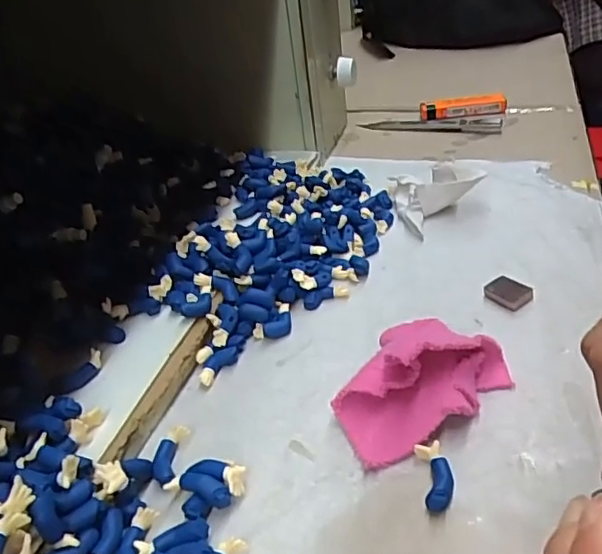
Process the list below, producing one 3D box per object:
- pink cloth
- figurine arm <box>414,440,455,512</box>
[{"bbox_3d":[0.054,0.045,0.276,0.086,0.039,0.054,-32,41,-31],"label":"pink cloth"},{"bbox_3d":[0.056,0.083,0.247,0.013,0.011,0.029,-6,34,3],"label":"figurine arm"}]

